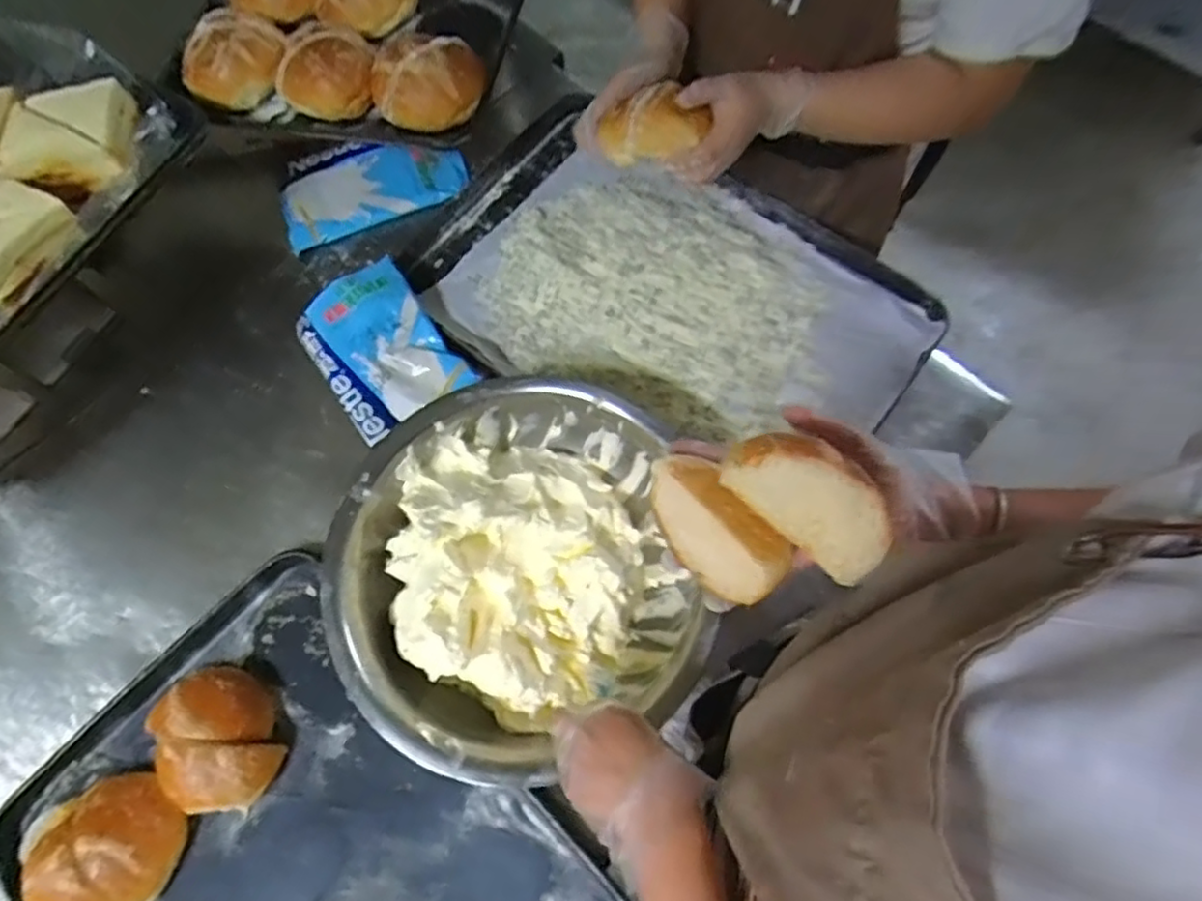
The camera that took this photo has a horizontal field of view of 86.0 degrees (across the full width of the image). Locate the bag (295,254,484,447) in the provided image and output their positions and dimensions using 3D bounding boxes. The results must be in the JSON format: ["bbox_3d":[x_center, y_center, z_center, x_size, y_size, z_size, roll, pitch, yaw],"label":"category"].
[{"bbox_3d":[-0.261,-0.118,0.765,0.146,0.022,0.185,-38,85,-1],"label":"bag"}]

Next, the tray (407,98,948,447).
[{"bbox_3d":[0.077,-0.191,0.806,0.598,0.048,0.397,34,74,15],"label":"tray"}]

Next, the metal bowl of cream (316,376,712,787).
[{"bbox_3d":[-0.092,0.121,0.648,0.328,0.110,0.353,0,68,0],"label":"metal bowl of cream"}]

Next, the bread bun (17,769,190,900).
[{"bbox_3d":[-0.471,0.378,0.612,0.137,0.055,0.126,-1,68,2],"label":"bread bun"}]

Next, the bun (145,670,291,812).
[{"bbox_3d":[-0.384,0.286,0.636,0.103,0.056,0.139,-25,71,-6],"label":"bun"}]

